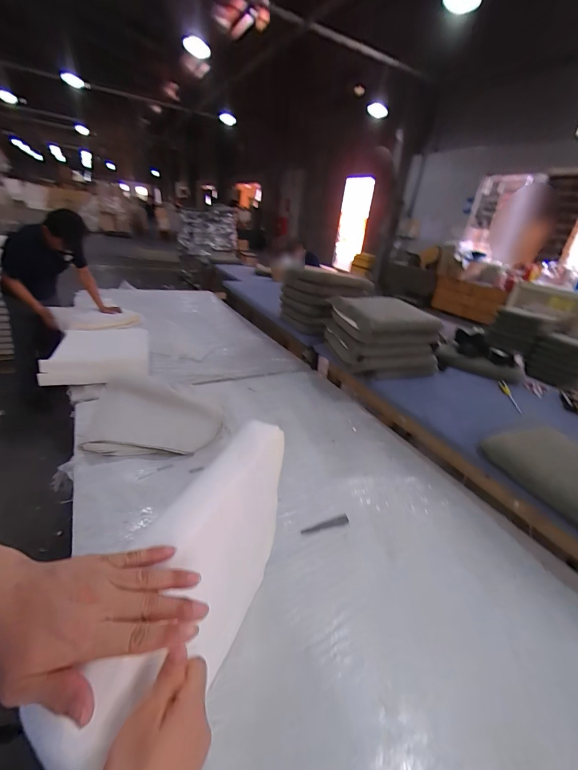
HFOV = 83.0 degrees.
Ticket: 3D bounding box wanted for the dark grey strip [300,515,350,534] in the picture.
[{"bbox_3d":[0.111,0.418,0.963,0.153,0.004,0.033,-7,30,-26],"label":"dark grey strip"}]

